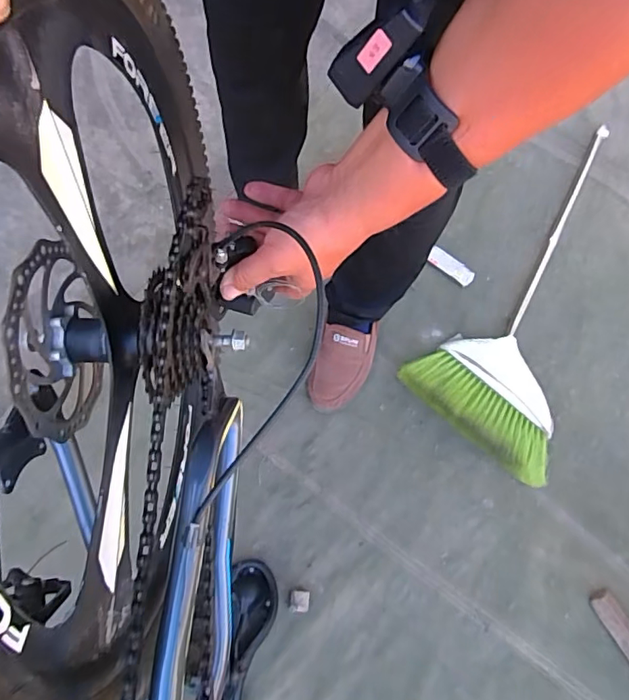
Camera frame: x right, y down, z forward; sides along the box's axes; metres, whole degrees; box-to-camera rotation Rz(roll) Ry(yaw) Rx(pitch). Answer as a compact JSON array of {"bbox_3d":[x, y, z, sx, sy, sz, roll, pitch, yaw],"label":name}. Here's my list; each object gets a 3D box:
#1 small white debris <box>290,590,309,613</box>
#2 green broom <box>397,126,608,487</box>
[{"bbox_3d":[-0.023,0.384,0.797,0.028,0.021,0.030,4,72,-2],"label":"small white debris"},{"bbox_3d":[0.440,-0.111,0.985,0.288,0.051,0.679,34,74,7],"label":"green broom"}]

